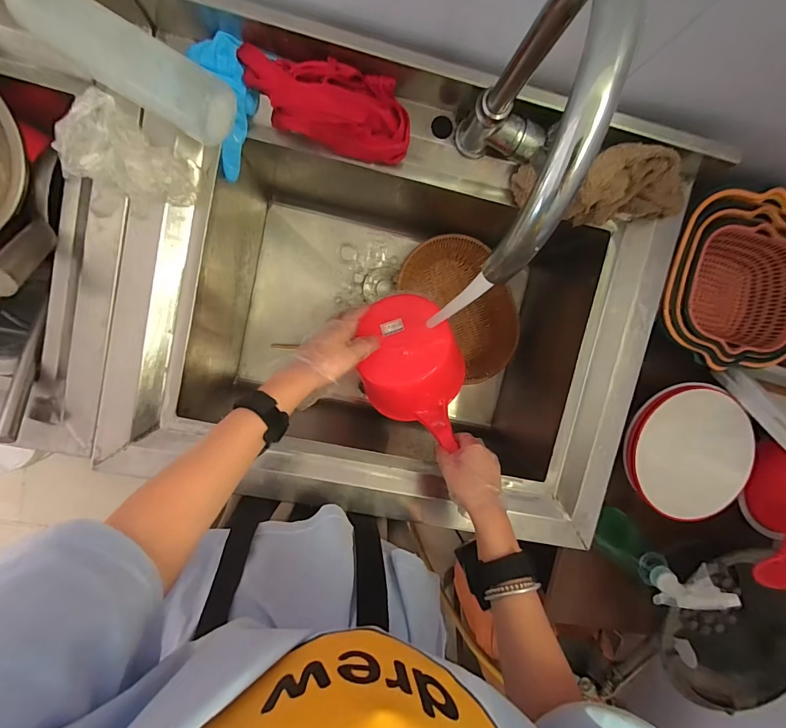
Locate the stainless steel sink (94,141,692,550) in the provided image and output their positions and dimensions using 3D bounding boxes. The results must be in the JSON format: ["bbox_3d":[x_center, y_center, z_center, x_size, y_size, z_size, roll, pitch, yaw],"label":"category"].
[{"bbox_3d":[-0.007,-0.061,0.657,0.687,0.303,0.507,11,96,-6],"label":"stainless steel sink"}]

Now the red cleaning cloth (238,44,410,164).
[{"bbox_3d":[-0.076,-0.300,0.453,0.193,0.047,0.076,9,96,-6],"label":"red cleaning cloth"}]

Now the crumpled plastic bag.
[{"bbox_3d":[-0.305,-0.247,0.449,0.139,0.034,0.092,16,95,-6],"label":"crumpled plastic bag"}]

